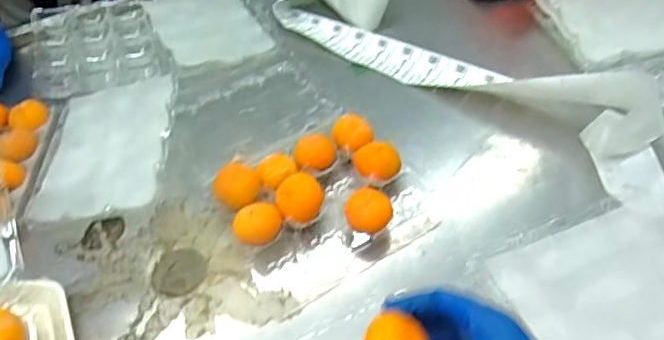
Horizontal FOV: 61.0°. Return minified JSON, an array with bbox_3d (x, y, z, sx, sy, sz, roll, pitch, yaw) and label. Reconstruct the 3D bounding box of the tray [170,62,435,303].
[{"bbox_3d":[-0.067,-0.019,0.674,0.235,0.052,0.343,-30,53,-20],"label":"tray"}]

